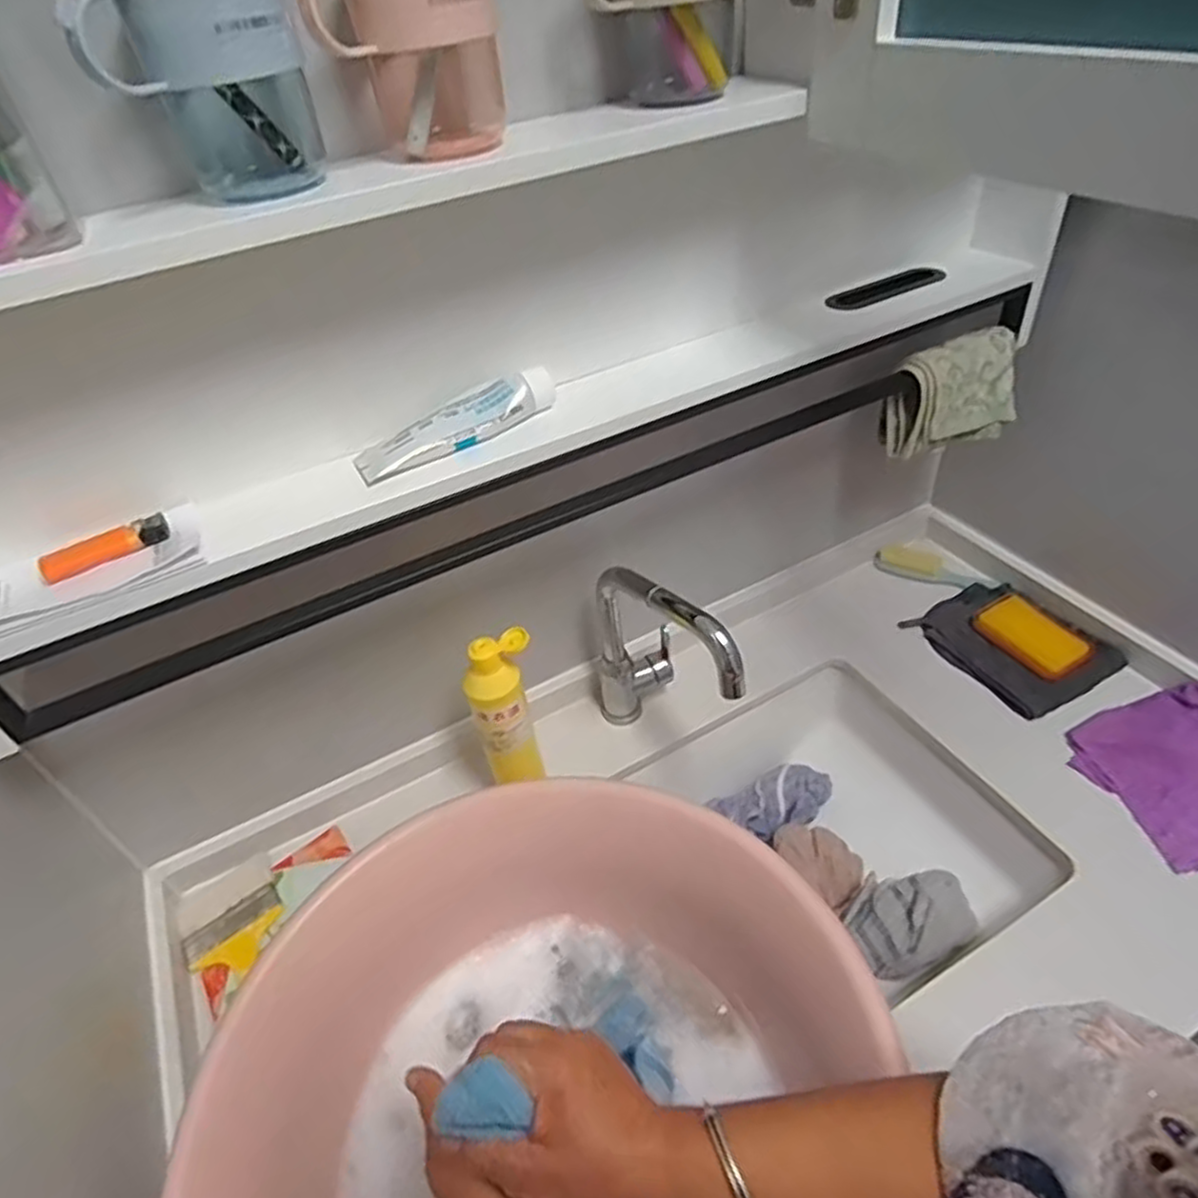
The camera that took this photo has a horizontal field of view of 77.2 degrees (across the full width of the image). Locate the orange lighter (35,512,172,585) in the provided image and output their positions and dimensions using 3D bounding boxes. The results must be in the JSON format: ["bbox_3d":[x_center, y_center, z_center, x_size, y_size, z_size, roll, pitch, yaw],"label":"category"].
[{"bbox_3d":[-0.342,-0.036,0.517,0.082,0.016,0.021,-30,47,-24],"label":"orange lighter"}]

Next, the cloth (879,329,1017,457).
[{"bbox_3d":[0.371,-0.209,0.778,0.131,0.099,0.065,-18,43,-12],"label":"cloth"}]

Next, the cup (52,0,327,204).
[{"bbox_3d":[-0.212,-0.278,0.414,0.101,0.105,0.077,-18,43,-12],"label":"cup"}]

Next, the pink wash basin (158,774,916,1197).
[{"bbox_3d":[-0.031,0.338,0.507,0.403,0.155,0.386,-4,42,3],"label":"pink wash basin"}]

